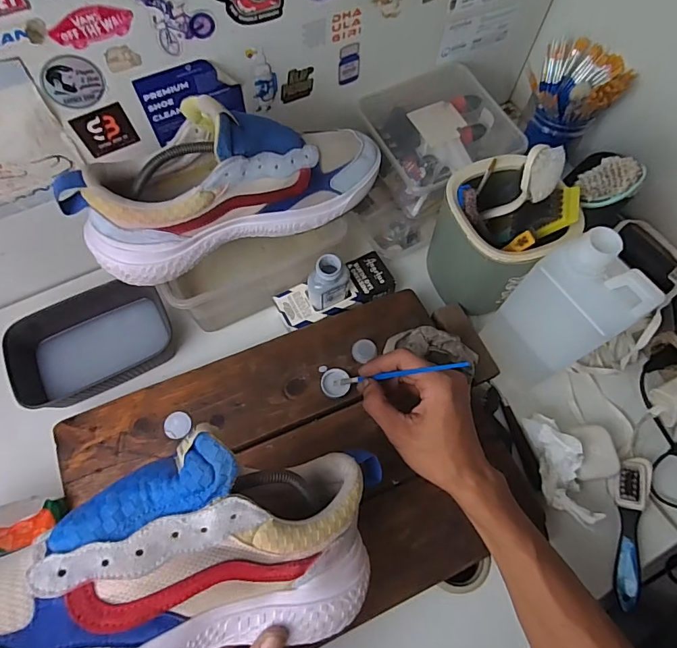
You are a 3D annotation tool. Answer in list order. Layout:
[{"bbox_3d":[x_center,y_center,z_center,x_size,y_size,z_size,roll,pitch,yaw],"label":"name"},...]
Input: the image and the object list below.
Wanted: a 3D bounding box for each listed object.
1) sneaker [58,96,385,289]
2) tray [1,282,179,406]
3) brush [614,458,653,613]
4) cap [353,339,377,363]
[{"bbox_3d":[-0.095,-0.143,0.419,0.294,0.119,0.090,-23,69,-12],"label":"sneaker"},{"bbox_3d":[-0.278,0.019,0.507,0.162,0.042,0.120,-26,70,-13],"label":"tray"},{"bbox_3d":[0.295,0.208,0.448,0.027,0.030,0.142,12,66,3],"label":"brush"},{"bbox_3d":[0.028,0.029,0.489,0.026,0.005,0.025,1,66,-2],"label":"cap"}]

